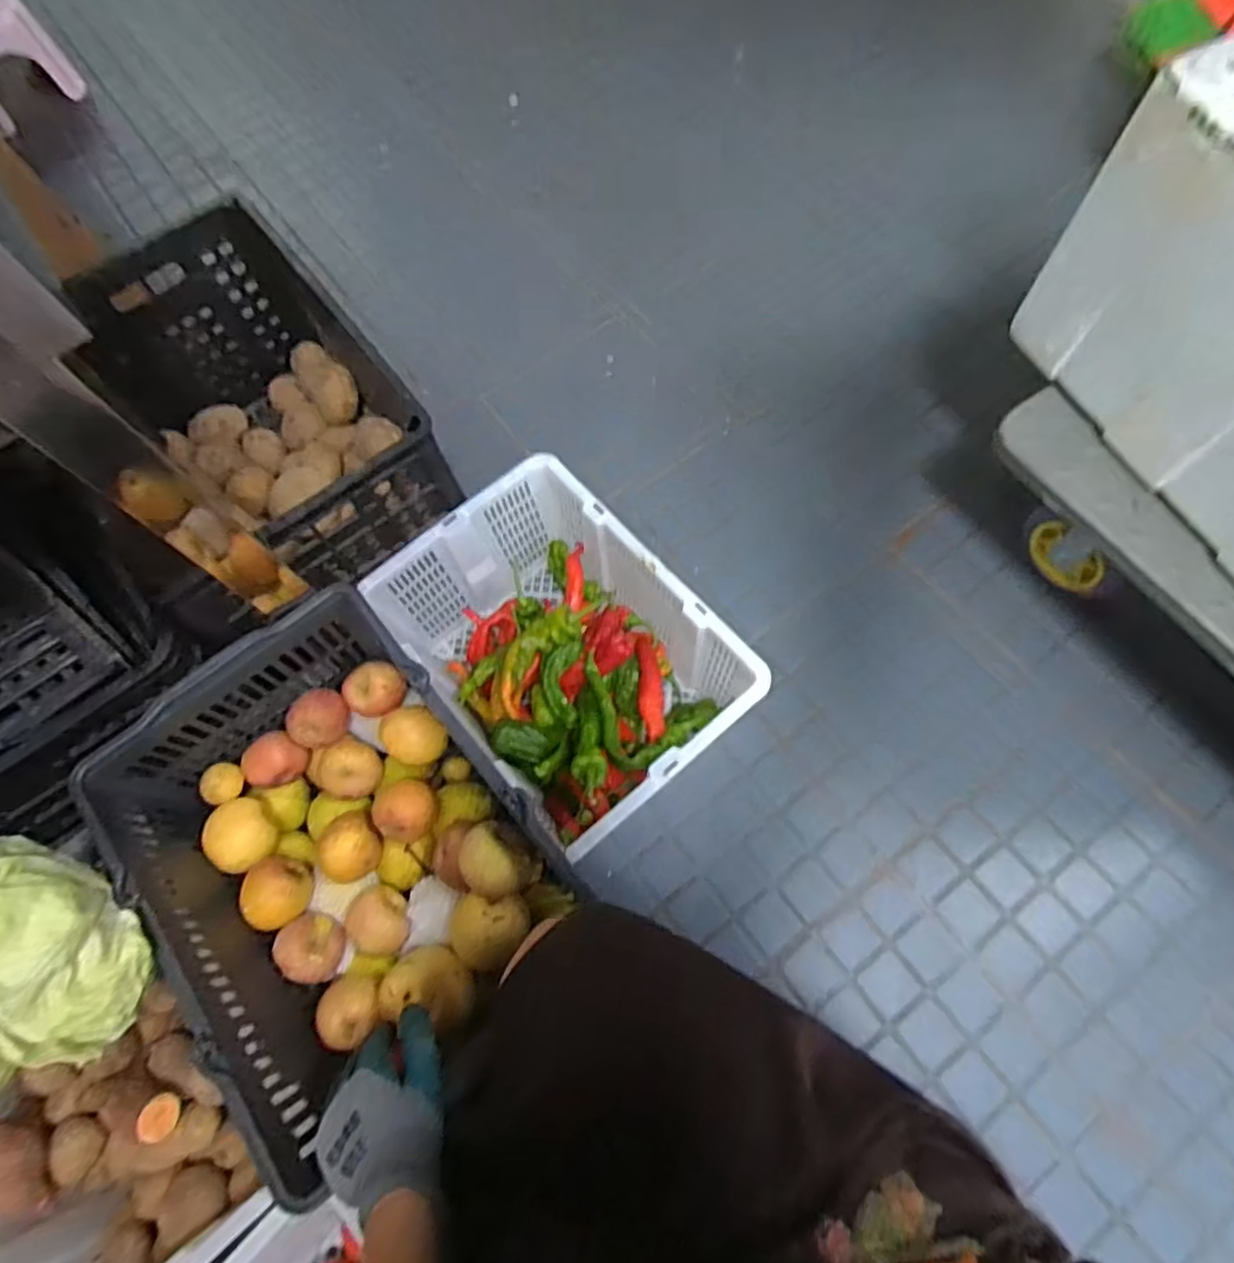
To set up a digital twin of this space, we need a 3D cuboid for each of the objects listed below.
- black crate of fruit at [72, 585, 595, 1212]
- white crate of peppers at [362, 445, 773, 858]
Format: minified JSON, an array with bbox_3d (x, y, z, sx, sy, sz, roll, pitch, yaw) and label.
[{"bbox_3d":[-0.276,0.212,0.697,0.324,0.185,0.401,-38,73,-14],"label":"black crate of fruit"},{"bbox_3d":[-0.058,0.033,0.830,0.278,0.184,0.393,-37,71,-13],"label":"white crate of peppers"}]

